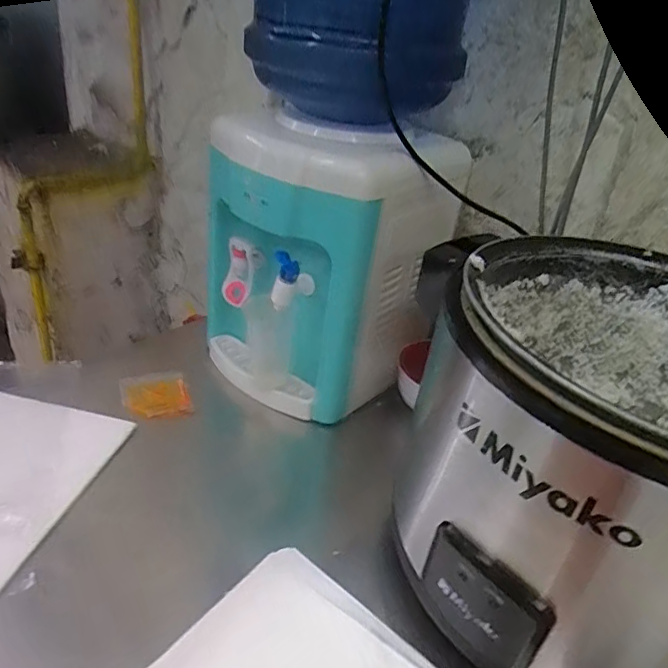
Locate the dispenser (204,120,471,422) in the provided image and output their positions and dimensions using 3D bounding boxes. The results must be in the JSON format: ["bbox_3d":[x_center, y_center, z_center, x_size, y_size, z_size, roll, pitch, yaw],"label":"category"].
[{"bbox_3d":[-0.015,-0.110,0.819,0.271,0.355,0.284,30,38,32],"label":"dispenser"}]

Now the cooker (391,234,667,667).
[{"bbox_3d":[0.255,0.114,0.533,0.346,0.282,0.354,8,31,0],"label":"cooker"}]

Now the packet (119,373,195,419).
[{"bbox_3d":[-0.249,0.084,0.781,0.089,0.018,0.079,-7,34,-23],"label":"packet"}]

